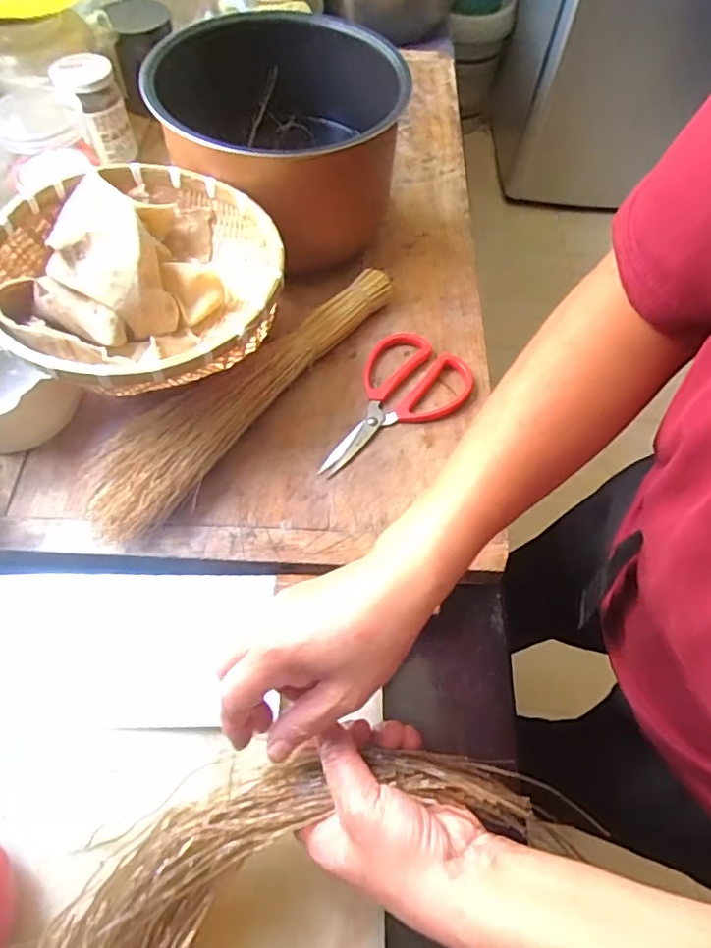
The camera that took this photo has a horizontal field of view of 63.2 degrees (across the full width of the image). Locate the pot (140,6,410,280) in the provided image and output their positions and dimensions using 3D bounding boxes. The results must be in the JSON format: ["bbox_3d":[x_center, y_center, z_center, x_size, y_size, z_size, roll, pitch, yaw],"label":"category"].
[{"bbox_3d":[-0.070,-0.313,0.571,0.218,0.153,0.223,-1,62,-4],"label":"pot"}]

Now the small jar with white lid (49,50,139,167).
[{"bbox_3d":[-0.277,-0.387,0.618,0.060,0.079,0.063,-22,65,-14],"label":"small jar with white lid"}]

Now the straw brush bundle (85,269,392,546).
[{"bbox_3d":[-0.093,-0.082,0.498,0.079,0.040,0.340,34,65,14],"label":"straw brush bundle"}]

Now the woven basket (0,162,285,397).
[{"bbox_3d":[-0.162,-0.149,0.456,0.215,0.072,0.212,-32,68,-18],"label":"woven basket"}]

